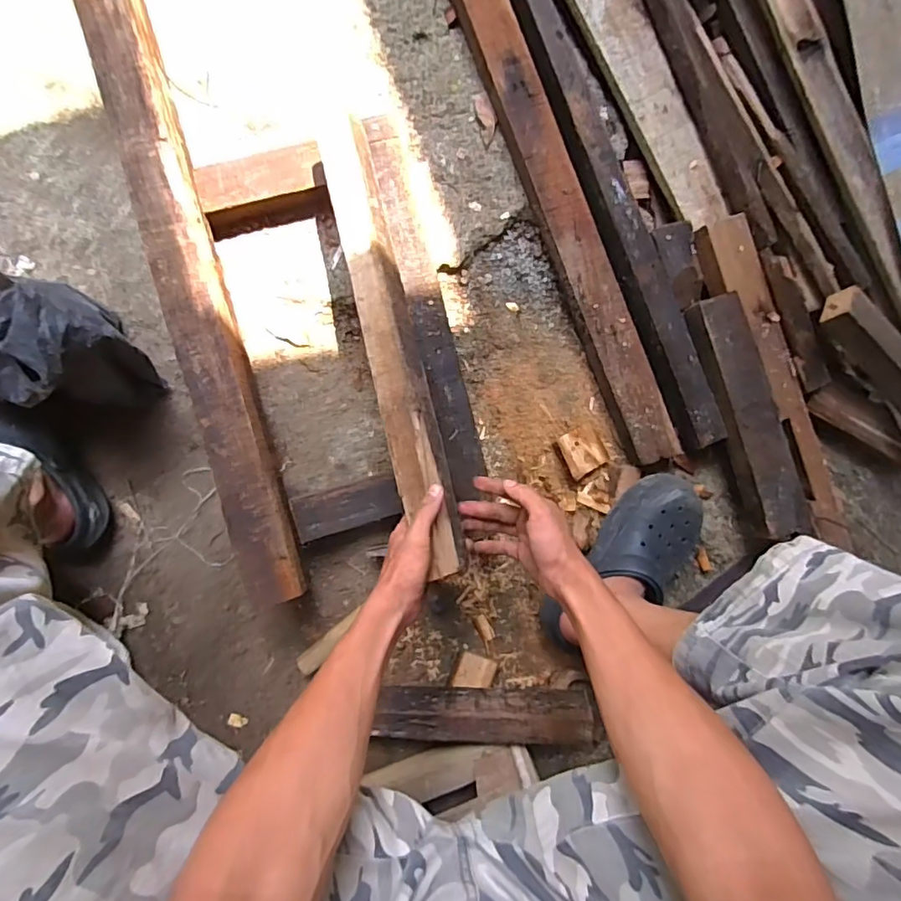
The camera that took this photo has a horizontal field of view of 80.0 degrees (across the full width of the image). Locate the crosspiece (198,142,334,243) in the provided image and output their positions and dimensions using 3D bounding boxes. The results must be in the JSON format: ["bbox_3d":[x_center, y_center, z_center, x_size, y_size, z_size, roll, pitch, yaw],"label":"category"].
[{"bbox_3d":[-0.240,-0.345,0.714,0.171,0.052,0.078,-17,91,-6],"label":"crosspiece"}]

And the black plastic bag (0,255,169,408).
[{"bbox_3d":[-0.446,-0.114,0.595,0.168,0.228,0.131,18,87,-5],"label":"black plastic bag"}]

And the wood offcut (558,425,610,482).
[{"bbox_3d":[0.186,0.000,0.755,0.063,0.027,0.062,-28,92,-6],"label":"wood offcut"}]

